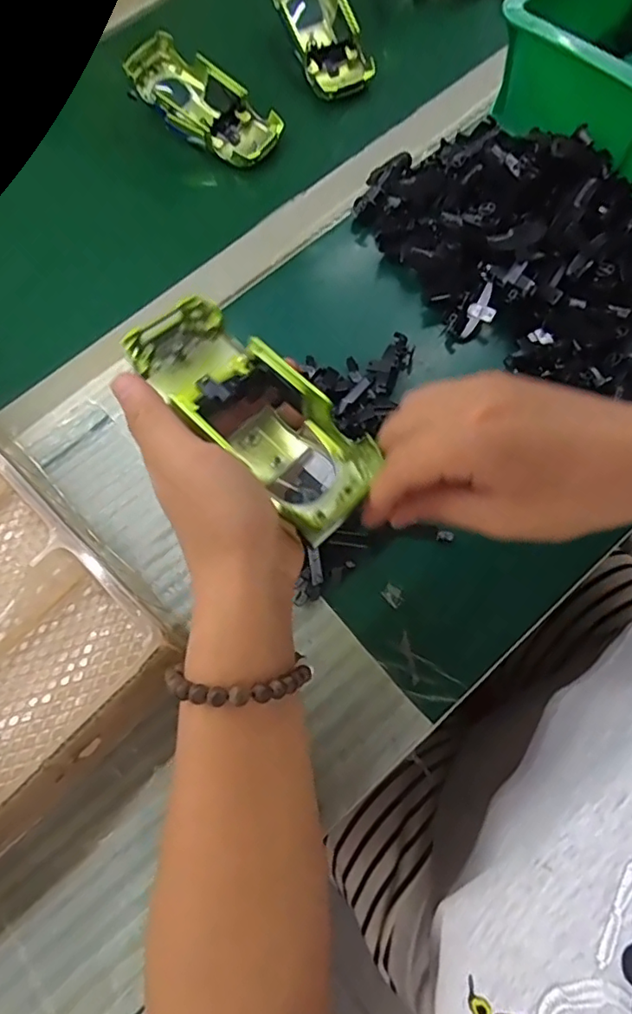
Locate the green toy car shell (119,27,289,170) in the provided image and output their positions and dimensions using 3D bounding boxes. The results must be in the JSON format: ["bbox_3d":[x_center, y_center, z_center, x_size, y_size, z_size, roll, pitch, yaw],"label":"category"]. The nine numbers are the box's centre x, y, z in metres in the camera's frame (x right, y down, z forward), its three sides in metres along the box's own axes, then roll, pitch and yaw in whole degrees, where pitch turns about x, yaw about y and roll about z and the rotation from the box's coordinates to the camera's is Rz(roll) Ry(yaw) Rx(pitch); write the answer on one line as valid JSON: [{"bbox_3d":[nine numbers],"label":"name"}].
[{"bbox_3d":[-0.097,-0.330,0.461,0.140,0.031,0.059,39,75,3],"label":"green toy car shell"}]

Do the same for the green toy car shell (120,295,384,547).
[{"bbox_3d":[-0.030,-0.045,0.272,0.131,0.033,0.051,42,76,8],"label":"green toy car shell"}]

